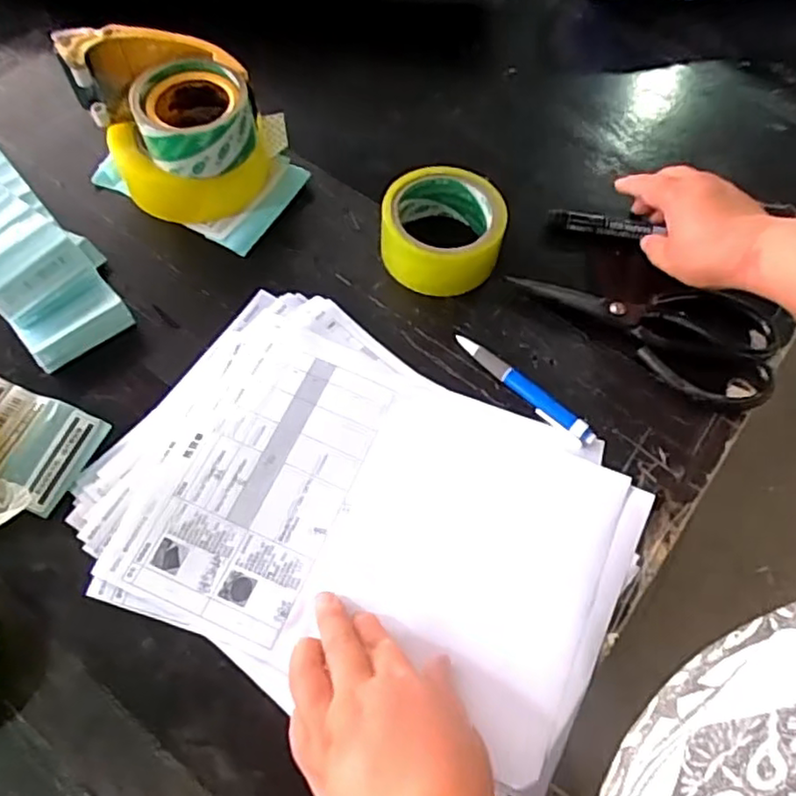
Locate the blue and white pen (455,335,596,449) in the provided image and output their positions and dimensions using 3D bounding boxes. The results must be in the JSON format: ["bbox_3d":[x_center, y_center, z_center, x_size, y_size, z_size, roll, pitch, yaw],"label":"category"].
[{"bbox_3d":[0.093,-0.008,0.495,0.015,0.011,0.124,-41,72,-21],"label":"blue and white pen"}]

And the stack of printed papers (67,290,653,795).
[{"bbox_3d":[-0.022,0.077,0.449,0.338,0.014,0.240,29,65,11],"label":"stack of printed papers"}]

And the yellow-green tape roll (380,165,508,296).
[{"bbox_3d":[0.035,-0.136,0.542,0.093,0.047,0.097,1,63,-3],"label":"yellow-green tape roll"}]

